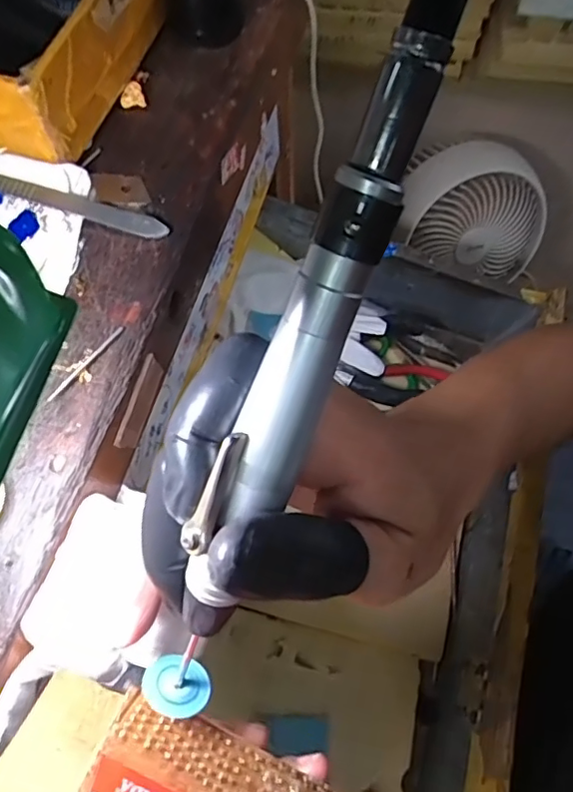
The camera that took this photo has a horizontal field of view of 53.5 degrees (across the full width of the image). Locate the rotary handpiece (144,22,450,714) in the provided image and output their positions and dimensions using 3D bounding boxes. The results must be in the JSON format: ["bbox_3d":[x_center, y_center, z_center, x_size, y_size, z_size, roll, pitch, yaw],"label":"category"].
[{"bbox_3d":[-0.006,0.017,0.149,0.017,0.198,0.019,28,26,13],"label":"rotary handpiece"}]

